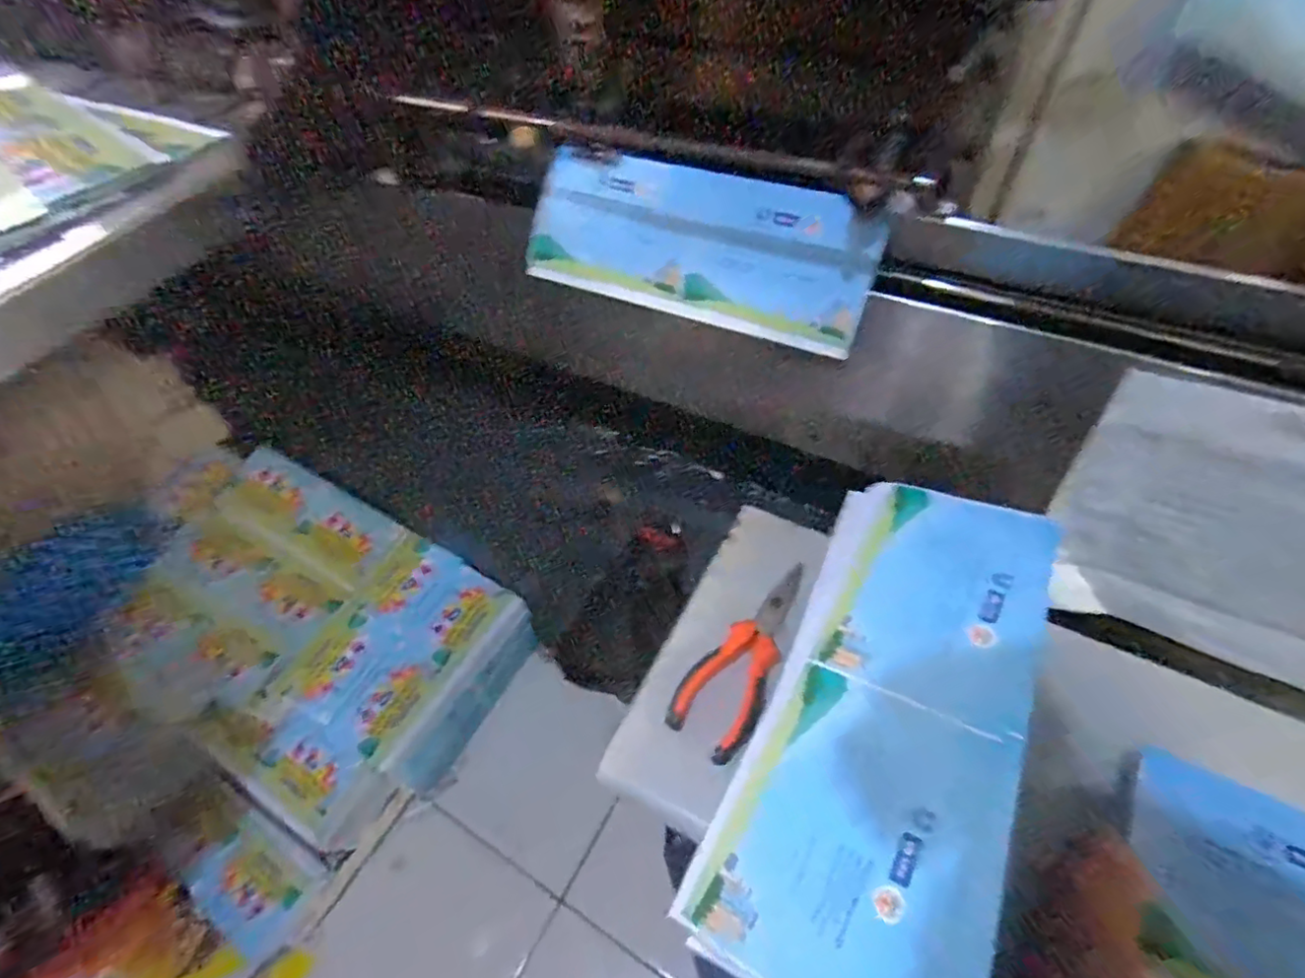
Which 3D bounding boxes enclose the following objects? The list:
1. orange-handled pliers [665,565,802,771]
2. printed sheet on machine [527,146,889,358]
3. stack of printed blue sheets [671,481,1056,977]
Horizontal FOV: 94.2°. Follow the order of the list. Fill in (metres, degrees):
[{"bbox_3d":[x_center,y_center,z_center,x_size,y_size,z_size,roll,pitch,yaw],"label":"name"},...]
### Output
[{"bbox_3d":[0.070,0.118,0.435,0.059,0.027,0.142,31,61,26],"label":"orange-handled pliers"},{"bbox_3d":[0.031,-0.213,0.534,0.318,0.126,0.015,22,26,21],"label":"printed sheet on machine"},{"bbox_3d":[0.139,0.122,0.349,0.128,0.031,0.307,21,57,20],"label":"stack of printed blue sheets"}]

